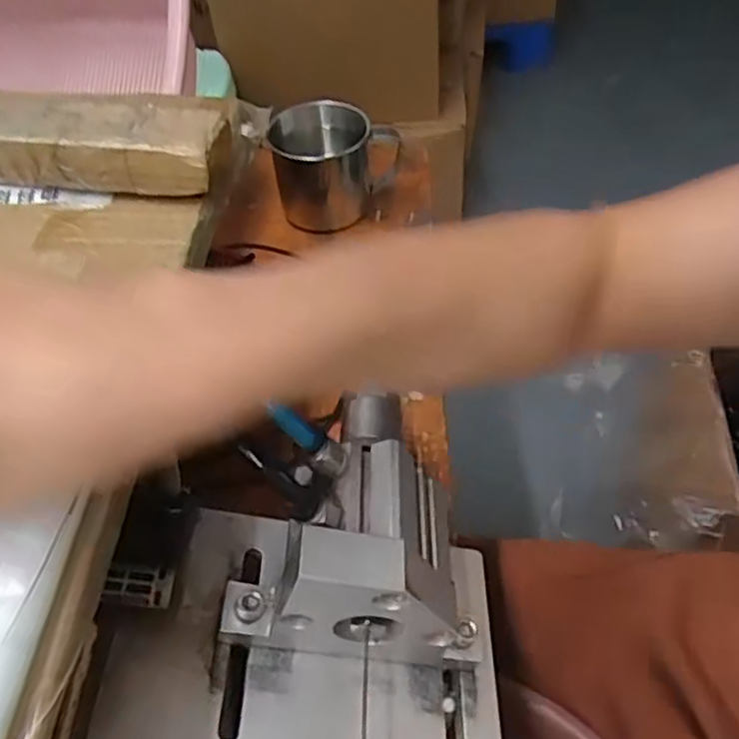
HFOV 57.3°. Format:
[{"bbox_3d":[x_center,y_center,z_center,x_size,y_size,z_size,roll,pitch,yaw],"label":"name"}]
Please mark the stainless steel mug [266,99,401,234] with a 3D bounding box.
[{"bbox_3d":[-0.024,-0.149,0.504,0.093,0.079,0.059,-2,49,6],"label":"stainless steel mug"}]

